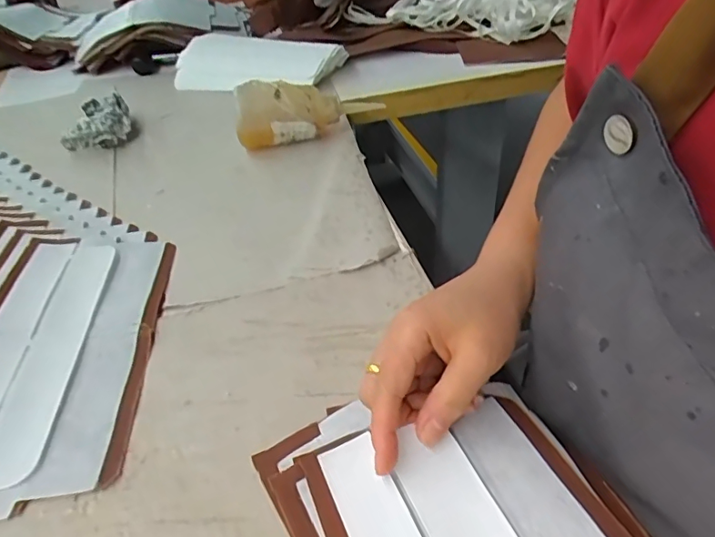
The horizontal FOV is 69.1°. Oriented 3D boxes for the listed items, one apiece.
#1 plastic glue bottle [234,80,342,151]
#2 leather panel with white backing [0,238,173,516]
[{"bbox_3d":[-0.073,-0.162,0.562,0.108,0.080,0.039,-24,43,-22],"label":"plastic glue bottle"},{"bbox_3d":[-0.207,0.050,0.364,0.121,0.018,0.236,-7,39,-2],"label":"leather panel with white backing"}]

